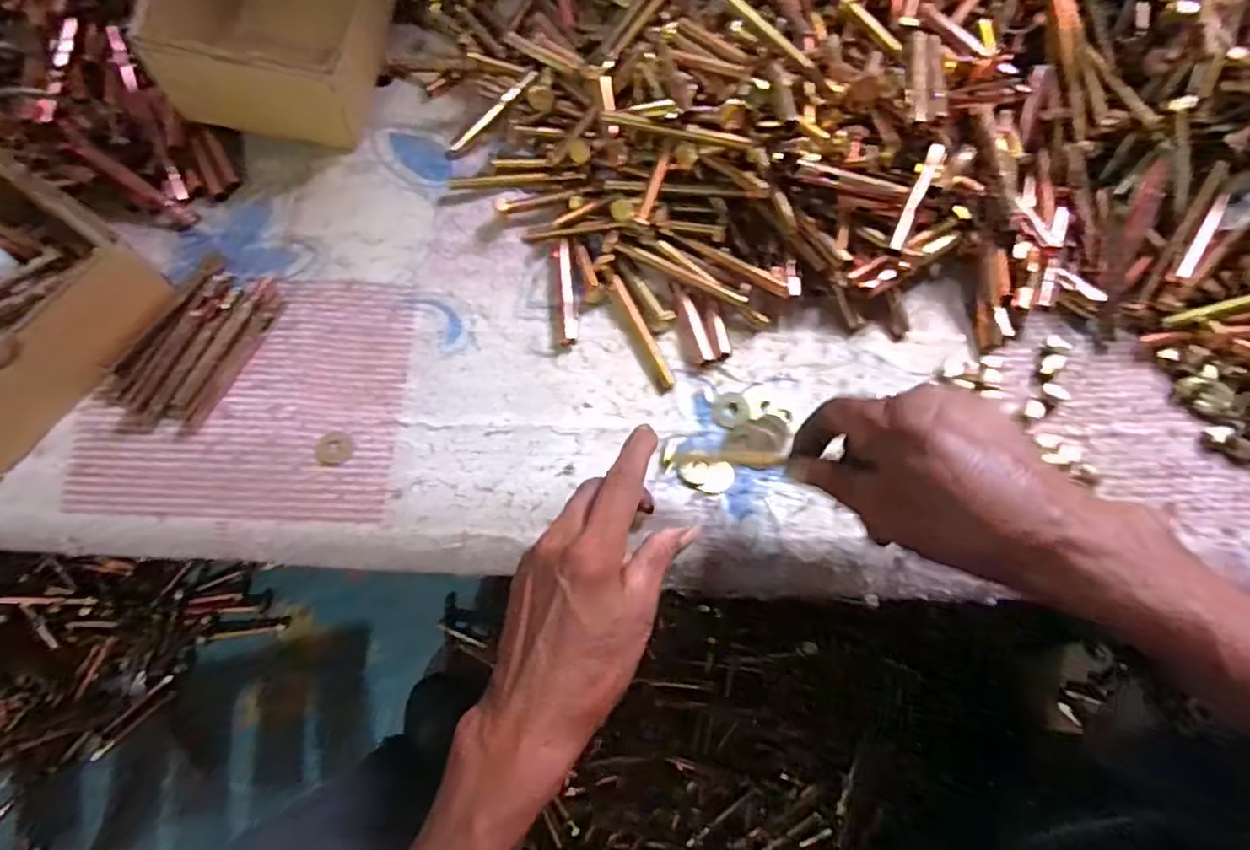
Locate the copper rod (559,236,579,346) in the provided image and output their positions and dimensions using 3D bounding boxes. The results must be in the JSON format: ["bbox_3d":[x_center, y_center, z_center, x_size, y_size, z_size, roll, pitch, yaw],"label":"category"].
[{"bbox_3d":[-0.039,-0.094,0.447,0.011,0.010,0.081,-2,69,-1],"label":"copper rod"}]

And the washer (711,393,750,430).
[{"bbox_3d":[0.070,-0.011,0.419,0.024,0.006,0.026,13,69,5],"label":"washer"}]

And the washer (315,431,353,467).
[{"bbox_3d":[-0.186,0.016,0.405,0.024,0.004,0.022,-1,76,3],"label":"washer"}]

